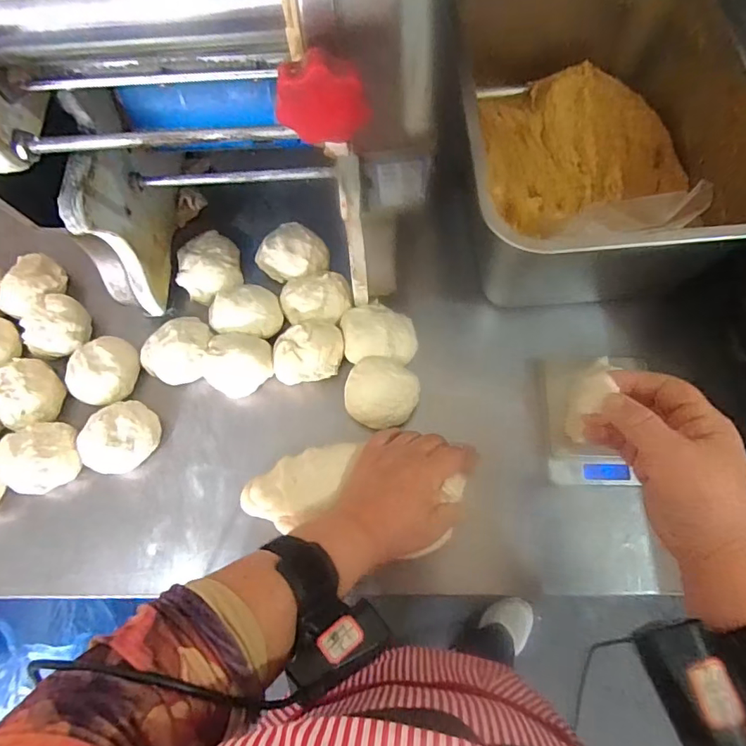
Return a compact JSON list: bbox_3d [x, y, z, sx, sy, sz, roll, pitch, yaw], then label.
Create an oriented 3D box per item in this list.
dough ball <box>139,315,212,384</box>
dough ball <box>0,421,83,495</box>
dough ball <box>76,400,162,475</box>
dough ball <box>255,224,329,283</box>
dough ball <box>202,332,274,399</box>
[{"bbox_3d":[-0.194,-0.020,0.516,0.071,0.038,0.064,-41,75,-12],"label":"dough ball"},{"bbox_3d":[-0.314,0.082,0.488,0.067,0.055,0.064,-1,71,2],"label":"dough ball"},{"bbox_3d":[-0.242,0.063,0.489,0.057,0.044,0.071,31,75,11],"label":"dough ball"},{"bbox_3d":[-0.087,-0.125,0.551,0.072,0.042,0.062,36,76,13],"label":"dough ball"},{"bbox_3d":[-0.131,-0.009,0.505,0.065,0.041,0.057,13,72,6],"label":"dough ball"}]

